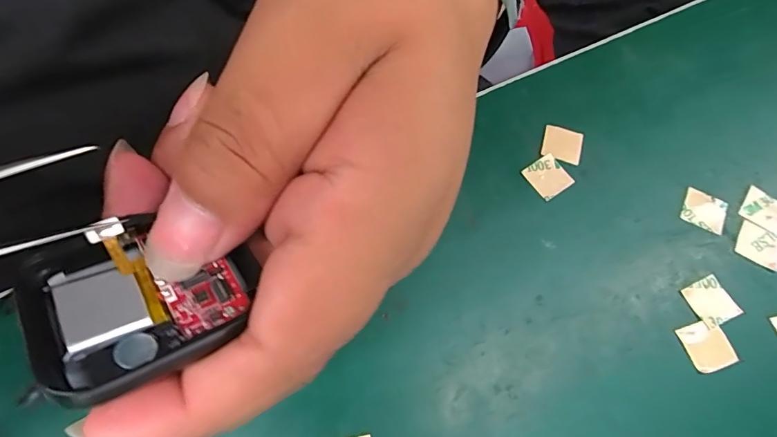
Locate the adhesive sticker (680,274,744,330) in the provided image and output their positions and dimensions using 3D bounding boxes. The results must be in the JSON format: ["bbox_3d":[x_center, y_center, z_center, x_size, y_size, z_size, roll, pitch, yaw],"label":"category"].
[{"bbox_3d":[0.112,0.028,0.153,0.015,0.004,0.015,-20,70,-10],"label":"adhesive sticker"}]

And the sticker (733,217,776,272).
[{"bbox_3d":[0.136,0.009,0.164,0.015,0.004,0.016,24,73,20],"label":"sticker"}]

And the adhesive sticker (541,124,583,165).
[{"bbox_3d":[0.070,-0.030,0.178,0.015,0.004,0.016,18,66,4],"label":"adhesive sticker"}]

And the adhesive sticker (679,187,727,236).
[{"bbox_3d":[0.120,-0.003,0.168,0.015,0.004,0.015,24,71,14],"label":"adhesive sticker"}]

